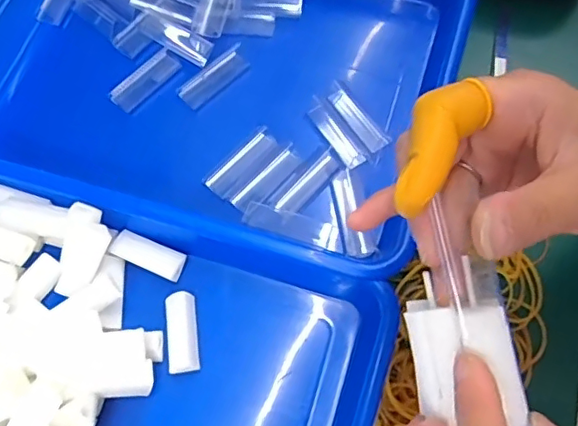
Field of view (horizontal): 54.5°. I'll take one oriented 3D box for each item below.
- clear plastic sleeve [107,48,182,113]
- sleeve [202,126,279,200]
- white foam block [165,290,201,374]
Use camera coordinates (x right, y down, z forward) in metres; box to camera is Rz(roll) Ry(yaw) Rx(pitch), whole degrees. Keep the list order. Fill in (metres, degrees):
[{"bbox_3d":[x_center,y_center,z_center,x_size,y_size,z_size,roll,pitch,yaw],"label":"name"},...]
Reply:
[{"bbox_3d":[-0.103,-0.096,0.403,0.022,0.006,0.054,39,76,16],"label":"clear plastic sleeve"},{"bbox_3d":[-0.032,-0.035,0.379,0.022,0.005,0.055,40,76,16],"label":"sleeve"},{"bbox_3d":[-0.064,0.072,0.338,0.019,0.016,0.046,-8,69,0],"label":"white foam block"}]

